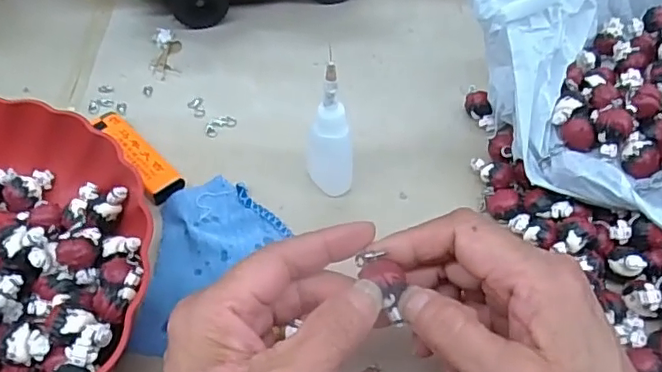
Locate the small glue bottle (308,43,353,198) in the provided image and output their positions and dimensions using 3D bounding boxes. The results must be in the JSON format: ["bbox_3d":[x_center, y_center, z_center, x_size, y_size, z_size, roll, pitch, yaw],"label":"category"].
[{"bbox_3d":[0.001,-0.028,0.338,0.026,0.095,0.020,34,61,23],"label":"small glue bottle"}]

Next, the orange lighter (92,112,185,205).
[{"bbox_3d":[-0.128,-0.020,0.372,0.079,0.009,0.024,40,45,21],"label":"orange lighter"}]

